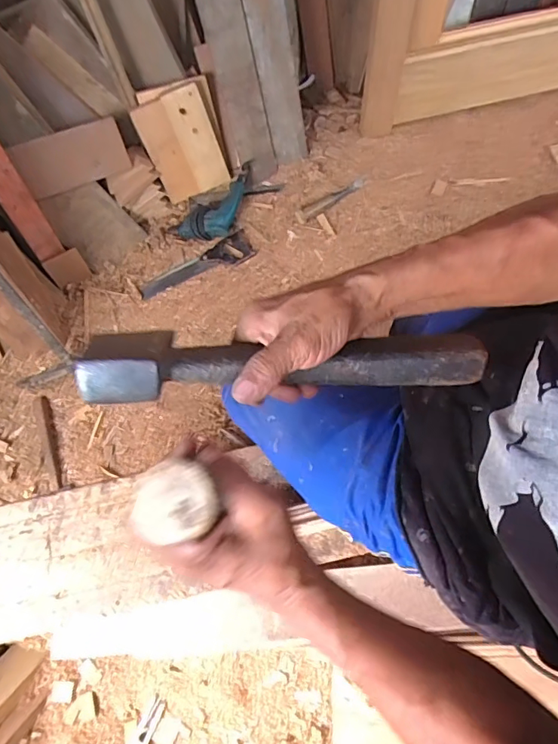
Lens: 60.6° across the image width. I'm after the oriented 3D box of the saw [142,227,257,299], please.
[{"bbox_3d":[-0.239,-0.298,1.397,0.348,0.041,0.091,-30,77,-7],"label":"saw"}]

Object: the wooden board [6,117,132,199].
[{"bbox_3d":[-0.558,-0.578,1.291,0.283,0.148,0.025,-20,56,-4],"label":"wooden board"}]

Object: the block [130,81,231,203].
[{"bbox_3d":[-0.278,-0.653,1.385,0.196,0.269,0.019,-19,43,5],"label":"block"}]

